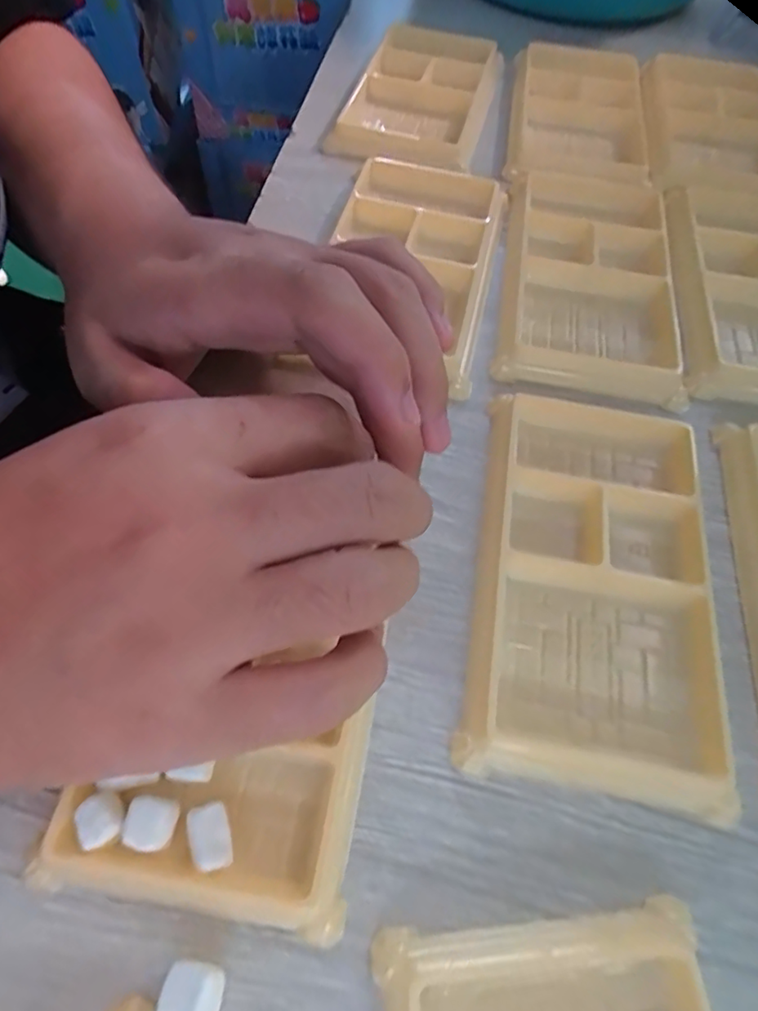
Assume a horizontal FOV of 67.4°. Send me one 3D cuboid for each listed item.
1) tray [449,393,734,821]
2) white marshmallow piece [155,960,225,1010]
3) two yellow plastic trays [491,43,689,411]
[{"bbox_3d":[0.069,0.022,0.188,0.071,0.013,0.131,11,60,3],"label":"tray"},{"bbox_3d":[-0.042,0.112,0.130,0.014,0.013,0.013,6,60,1],"label":"white marshmallow piece"},{"bbox_3d":[0.102,-0.158,0.283,0.072,0.022,0.250,9,60,1],"label":"two yellow plastic trays"}]

